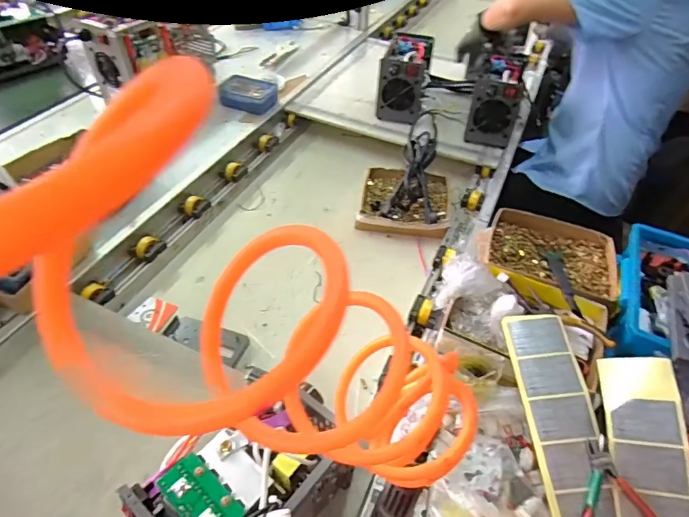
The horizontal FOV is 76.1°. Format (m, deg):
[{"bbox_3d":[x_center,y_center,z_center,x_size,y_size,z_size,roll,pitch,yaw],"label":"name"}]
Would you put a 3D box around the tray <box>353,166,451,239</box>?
[{"bbox_3d":[0.141,-0.133,1.037,0.212,0.043,0.196,9,47,7],"label":"tray"}]

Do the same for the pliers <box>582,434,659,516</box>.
[{"bbox_3d":[0.327,0.294,0.534,0.117,0.011,0.136,0,62,-2],"label":"pliers"}]

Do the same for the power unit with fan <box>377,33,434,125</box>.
[{"bbox_3d":[0.164,-0.485,1.195,0.118,0.164,0.191,9,47,7],"label":"power unit with fan"}]

